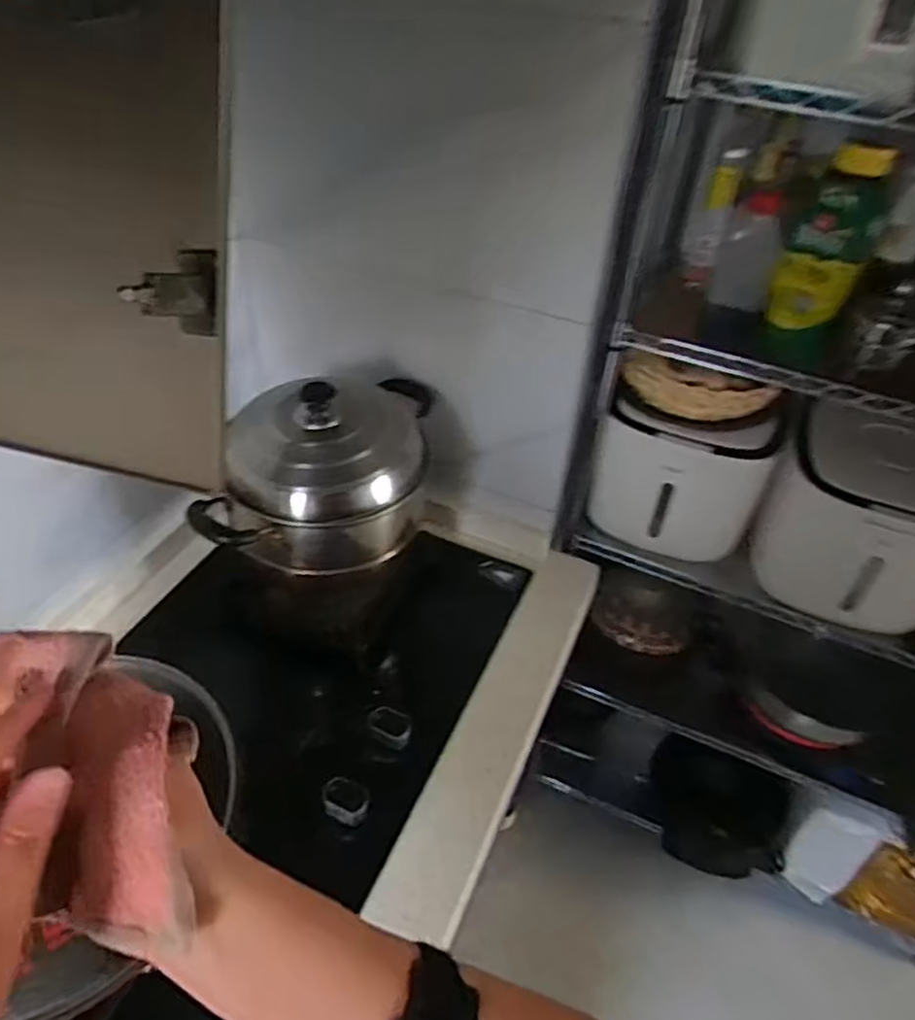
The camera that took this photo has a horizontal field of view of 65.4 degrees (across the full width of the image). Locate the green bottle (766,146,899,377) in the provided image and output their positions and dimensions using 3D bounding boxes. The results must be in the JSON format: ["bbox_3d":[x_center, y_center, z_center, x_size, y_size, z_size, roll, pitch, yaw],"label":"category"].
[{"bbox_3d":[0.394,-0.267,0.773,0.080,0.218,0.086,23,46,21],"label":"green bottle"}]

